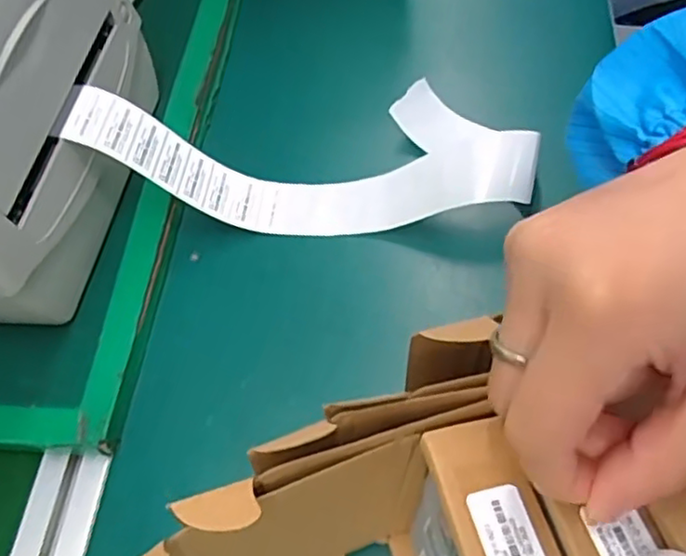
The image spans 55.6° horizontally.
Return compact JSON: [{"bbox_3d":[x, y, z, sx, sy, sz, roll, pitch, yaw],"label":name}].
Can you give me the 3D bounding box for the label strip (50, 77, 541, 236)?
[{"bbox_3d":[-0.019,-0.090,0.415,0.267,0.085,0.104,2,50,5],"label":"label strip"}]

